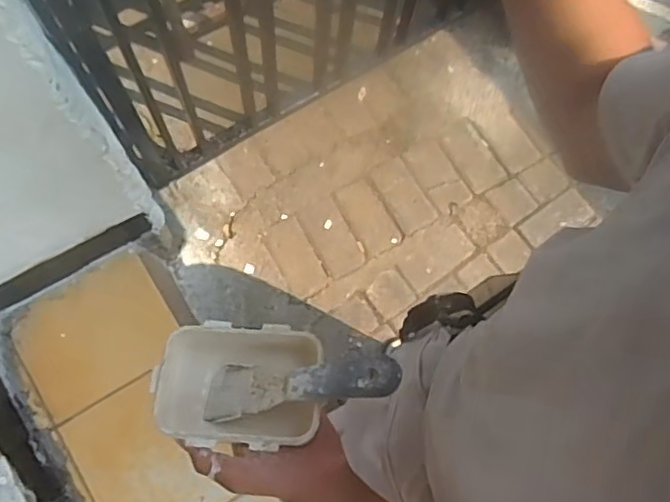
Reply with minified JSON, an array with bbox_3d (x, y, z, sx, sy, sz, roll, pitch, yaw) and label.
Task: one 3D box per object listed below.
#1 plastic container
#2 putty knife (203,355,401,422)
[{"bbox_3d":[-0.083,0.112,0.532,0.137,0.041,0.099,3,75,0],"label":"plastic container"},{"bbox_3d":[-0.034,0.112,0.517,0.183,0.014,0.043,-13,73,26],"label":"putty knife"}]

